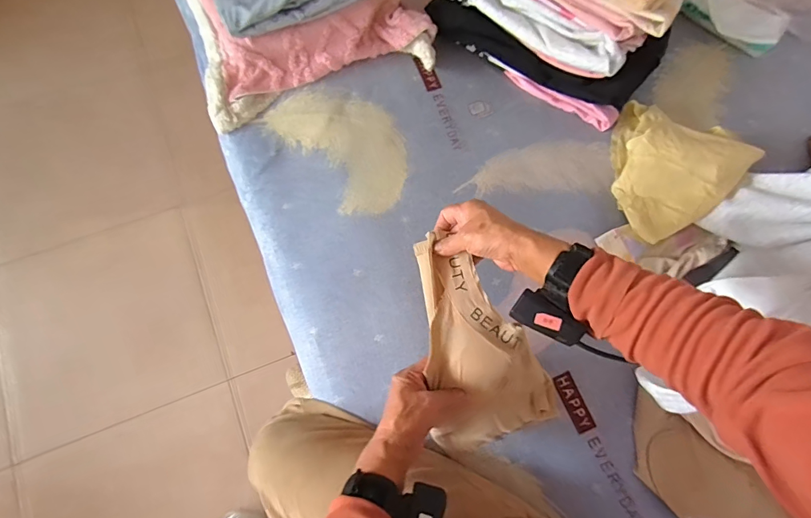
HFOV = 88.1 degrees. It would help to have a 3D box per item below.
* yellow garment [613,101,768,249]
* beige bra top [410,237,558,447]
[{"bbox_3d":[0.382,-0.147,0.643,0.214,0.093,0.197,-38,78,-12],"label":"yellow garment"},{"bbox_3d":[0.081,0.109,0.507,0.148,0.064,0.264,-28,103,-10],"label":"beige bra top"}]

